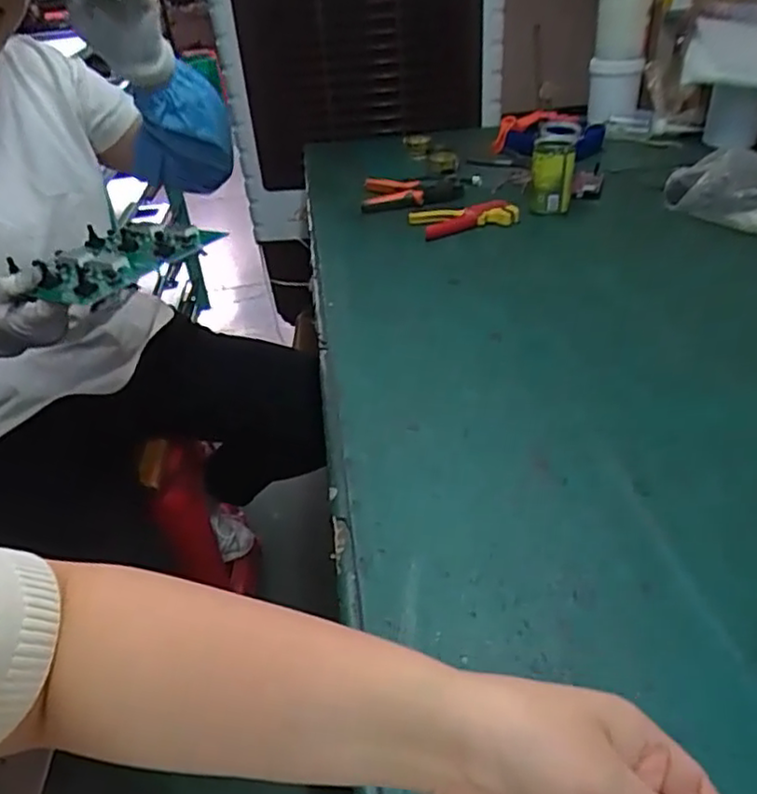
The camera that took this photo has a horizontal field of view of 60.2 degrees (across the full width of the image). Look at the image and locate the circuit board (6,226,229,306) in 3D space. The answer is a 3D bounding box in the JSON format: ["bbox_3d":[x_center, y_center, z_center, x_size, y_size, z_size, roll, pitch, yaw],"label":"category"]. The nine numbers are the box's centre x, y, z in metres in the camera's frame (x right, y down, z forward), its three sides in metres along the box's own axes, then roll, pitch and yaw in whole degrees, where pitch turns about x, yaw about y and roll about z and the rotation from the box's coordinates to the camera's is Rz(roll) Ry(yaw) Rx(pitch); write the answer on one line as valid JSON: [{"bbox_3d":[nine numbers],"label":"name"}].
[{"bbox_3d":[-0.292,-0.155,0.725,0.153,0.028,0.178,16,39,28],"label":"circuit board"}]

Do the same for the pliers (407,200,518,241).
[{"bbox_3d":[0.138,-0.297,1.074,0.160,0.023,0.094,-12,35,-11],"label":"pliers"}]

